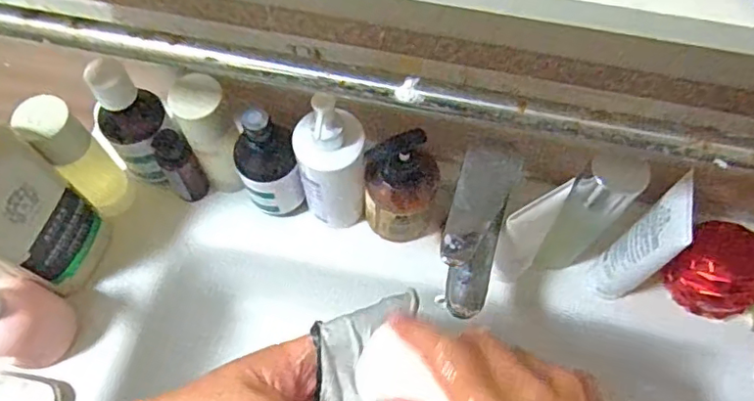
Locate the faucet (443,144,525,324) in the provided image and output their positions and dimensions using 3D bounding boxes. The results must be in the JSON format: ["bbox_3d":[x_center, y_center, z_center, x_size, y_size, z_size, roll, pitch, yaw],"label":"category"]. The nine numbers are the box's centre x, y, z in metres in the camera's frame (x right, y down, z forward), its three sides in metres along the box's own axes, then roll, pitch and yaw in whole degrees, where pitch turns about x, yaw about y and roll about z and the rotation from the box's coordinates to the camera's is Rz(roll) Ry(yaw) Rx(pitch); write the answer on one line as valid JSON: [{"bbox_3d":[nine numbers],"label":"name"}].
[{"bbox_3d":[0.073,0.021,0.425,0.045,0.046,0.132,12,91,5],"label":"faucet"}]

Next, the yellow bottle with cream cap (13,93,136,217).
[{"bbox_3d":[-0.256,-0.035,0.503,0.038,0.133,0.040,41,71,17],"label":"yellow bottle with cream cap"}]

